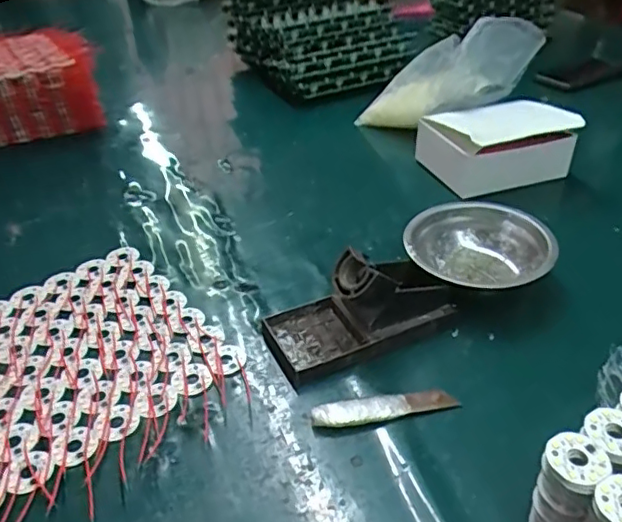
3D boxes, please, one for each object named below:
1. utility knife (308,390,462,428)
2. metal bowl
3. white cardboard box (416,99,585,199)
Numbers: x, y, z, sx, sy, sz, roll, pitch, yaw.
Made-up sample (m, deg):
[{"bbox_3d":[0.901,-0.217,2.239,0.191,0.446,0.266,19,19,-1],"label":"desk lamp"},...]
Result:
[{"bbox_3d":[0.052,0.105,0.418,0.105,0.009,0.019,-7,37,-7],"label":"utility knife"},{"bbox_3d":[0.153,-0.006,0.542,0.126,0.048,0.126,-1,36,1],"label":"metal bowl"},{"bbox_3d":[0.209,-0.142,0.680,0.145,0.075,0.112,-14,38,-15],"label":"white cardboard box"}]

